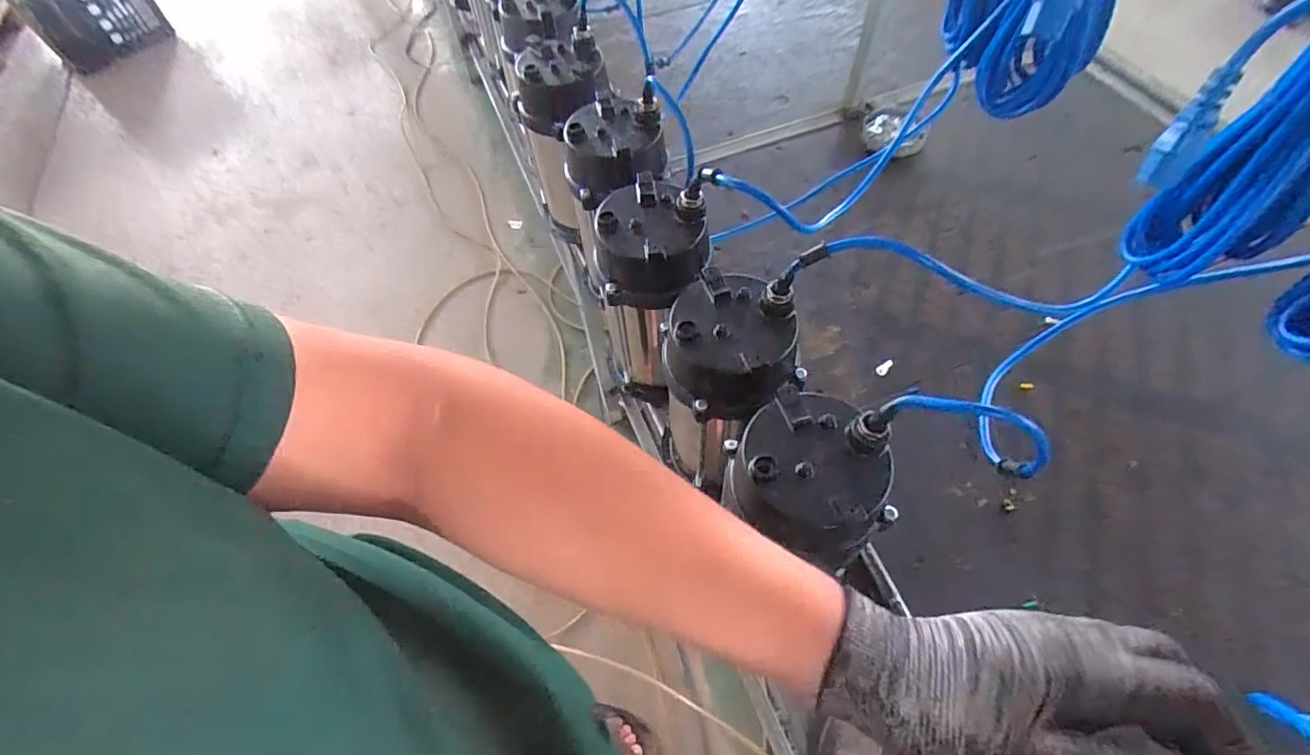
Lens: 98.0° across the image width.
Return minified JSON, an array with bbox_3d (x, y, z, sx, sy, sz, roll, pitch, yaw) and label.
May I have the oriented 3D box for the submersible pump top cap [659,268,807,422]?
[{"bbox_3d":[0.068,-0.032,0.506,0.120,0.093,0.119,-1,59,2],"label":"submersible pump top cap"}]

